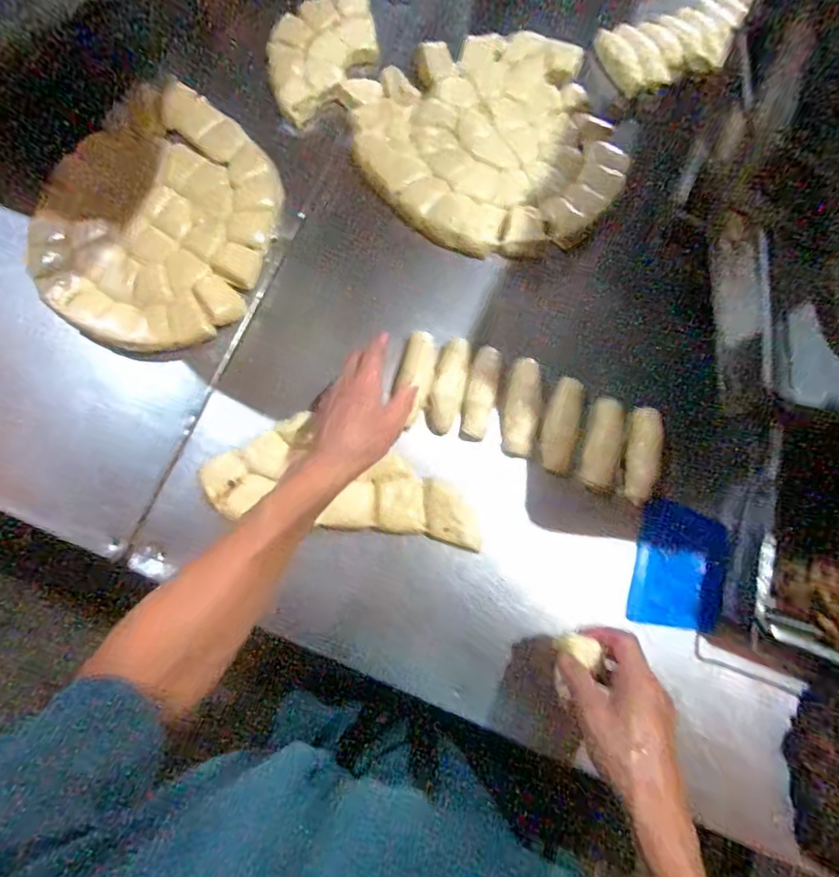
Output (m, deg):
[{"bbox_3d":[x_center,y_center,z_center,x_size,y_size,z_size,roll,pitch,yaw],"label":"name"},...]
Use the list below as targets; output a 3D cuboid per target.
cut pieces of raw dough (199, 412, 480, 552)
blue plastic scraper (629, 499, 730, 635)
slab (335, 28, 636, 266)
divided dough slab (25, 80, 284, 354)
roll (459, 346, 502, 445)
[{"bbox_3d":[-0.076,0.049,0.526,0.282,0.027,0.105,13,77,1],"label":"cut pieces of raw dough"},{"bbox_3d":[0.265,0.131,0.518,0.081,0.004,0.124,10,89,23],"label":"blue plastic scraper"},{"bbox_3d":[0.088,-0.362,0.620,0.298,0.023,0.304,-19,77,-5],"label":"slab"},{"bbox_3d":[-0.318,-0.268,0.615,0.281,0.031,0.319,19,77,4],"label":"divided dough slab"},{"bbox_3d":[0.068,-0.052,0.554,0.033,0.023,0.108,14,77,3],"label":"roll"}]

